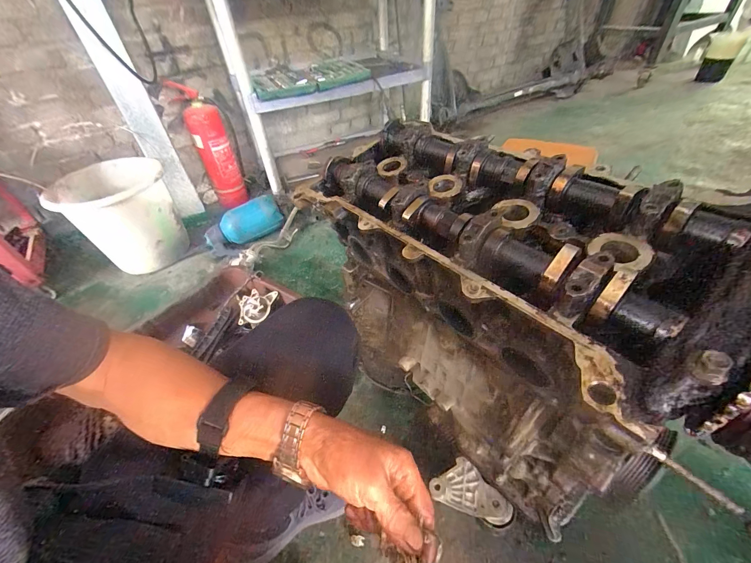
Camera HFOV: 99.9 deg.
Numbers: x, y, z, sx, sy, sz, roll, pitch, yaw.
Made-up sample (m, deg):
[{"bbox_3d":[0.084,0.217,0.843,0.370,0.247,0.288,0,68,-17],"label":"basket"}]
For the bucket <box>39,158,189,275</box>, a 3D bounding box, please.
[{"bbox_3d":[-0.854,-0.215,1.097,0.292,0.303,0.291,-3,42,3],"label":"bucket"}]

